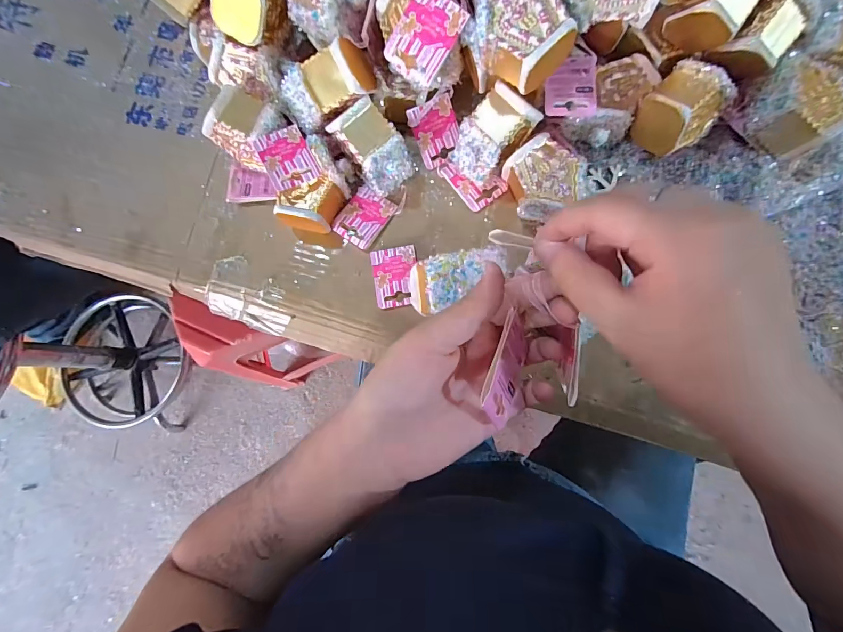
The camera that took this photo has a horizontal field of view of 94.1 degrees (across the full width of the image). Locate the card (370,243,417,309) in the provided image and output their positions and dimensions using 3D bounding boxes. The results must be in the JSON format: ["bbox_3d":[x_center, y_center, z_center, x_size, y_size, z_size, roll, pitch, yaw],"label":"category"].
[{"bbox_3d":[-0.026,-0.040,0.399,0.045,0.004,0.061,-9,83,-2],"label":"card"}]

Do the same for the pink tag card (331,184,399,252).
[{"bbox_3d":[-0.060,-0.103,0.409,0.046,0.004,0.059,34,81,5],"label":"pink tag card"}]

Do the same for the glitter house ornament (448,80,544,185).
[{"bbox_3d":[0.071,-0.174,0.377,0.051,0.071,0.082,44,88,9],"label":"glitter house ornament"}]

